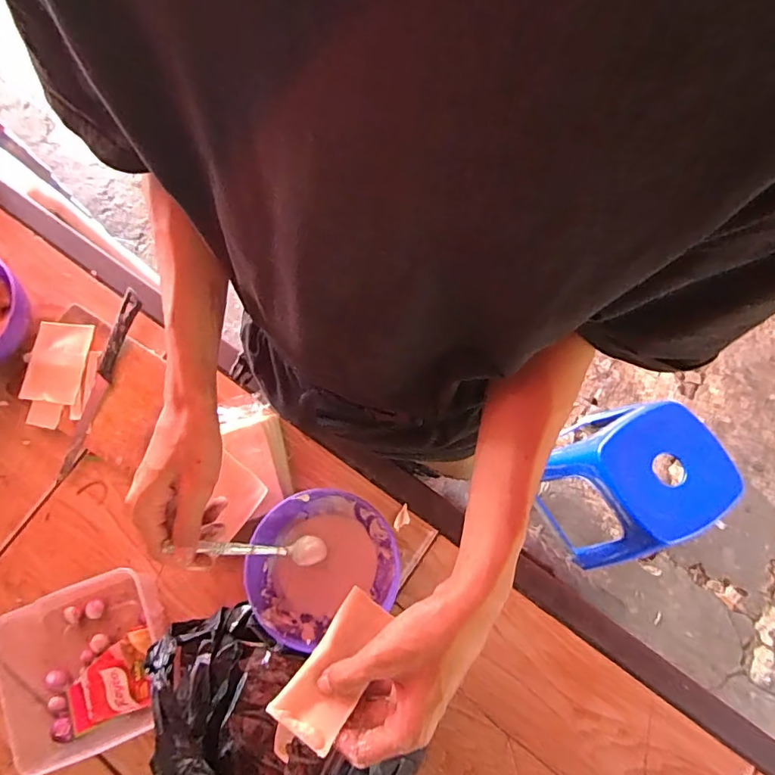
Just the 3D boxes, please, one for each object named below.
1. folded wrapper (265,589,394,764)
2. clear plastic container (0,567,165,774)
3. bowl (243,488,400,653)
[{"bbox_3d":[-0.042,0.210,0.366,0.050,0.007,0.115,28,58,6],"label":"folded wrapper"},{"bbox_3d":[-0.318,0.293,0.515,0.154,0.050,0.159,-20,77,-5],"label":"clear plastic container"},{"bbox_3d":[-0.069,0.183,0.522,0.148,0.071,0.136,0,77,0],"label":"bowl"}]

